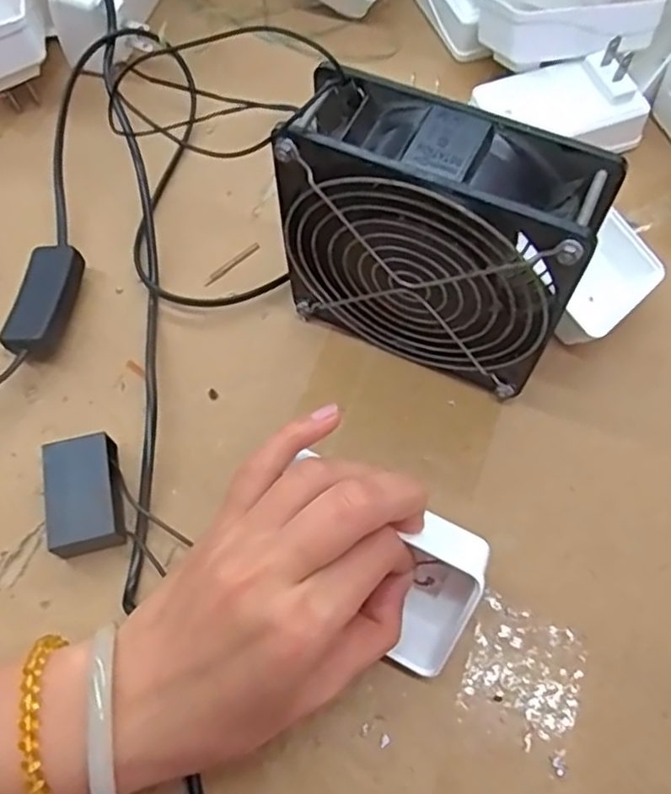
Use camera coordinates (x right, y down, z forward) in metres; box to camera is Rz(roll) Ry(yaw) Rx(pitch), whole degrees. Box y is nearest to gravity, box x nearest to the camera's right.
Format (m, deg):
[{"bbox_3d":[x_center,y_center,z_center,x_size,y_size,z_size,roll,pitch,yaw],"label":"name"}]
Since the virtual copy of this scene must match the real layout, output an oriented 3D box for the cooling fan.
[{"bbox_3d":[0.039,-0.061,0.285,0.119,0.121,0.044,23,68,12],"label":"cooling fan"}]

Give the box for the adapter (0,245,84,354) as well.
[{"bbox_3d":[-0.144,-0.047,0.338,0.023,0.020,0.058,7,66,5],"label":"adapter"}]

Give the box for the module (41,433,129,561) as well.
[{"bbox_3d":[-0.110,0.042,0.295,0.030,0.022,0.048,-14,66,-5],"label":"module"}]

